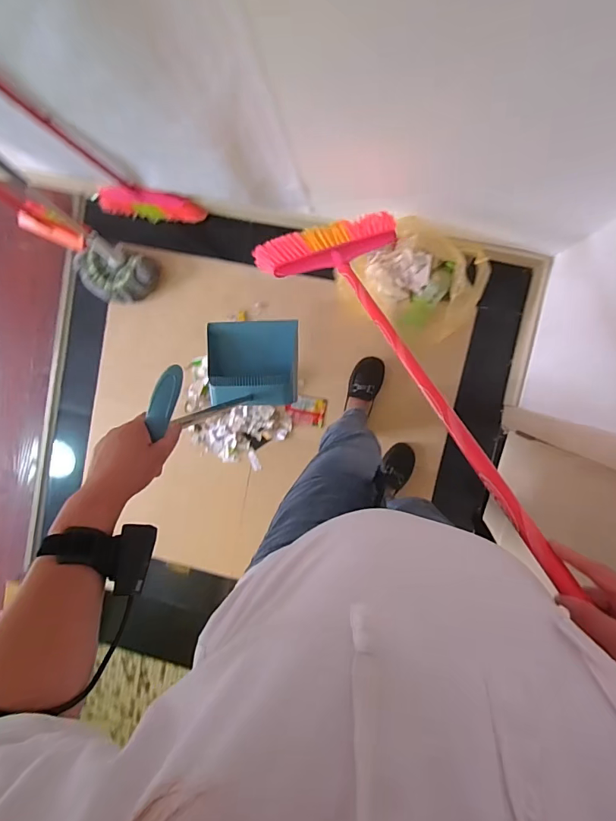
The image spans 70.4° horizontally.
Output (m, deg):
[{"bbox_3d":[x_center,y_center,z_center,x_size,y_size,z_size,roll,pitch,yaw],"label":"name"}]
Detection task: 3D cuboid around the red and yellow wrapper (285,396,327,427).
[{"bbox_3d":[-0.006,0.004,1.440,0.123,0.034,0.090,7,95,6],"label":"red and yellow wrapper"}]

